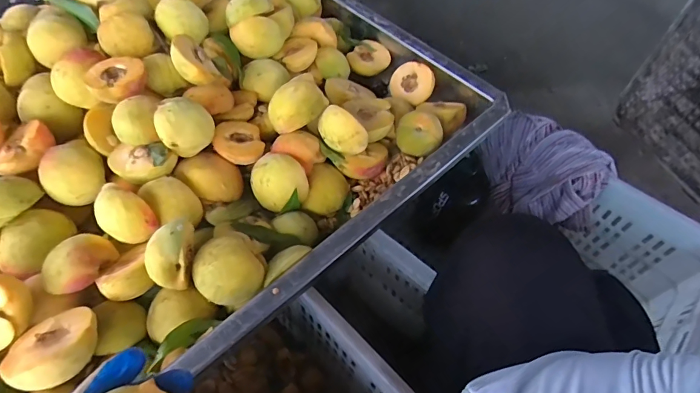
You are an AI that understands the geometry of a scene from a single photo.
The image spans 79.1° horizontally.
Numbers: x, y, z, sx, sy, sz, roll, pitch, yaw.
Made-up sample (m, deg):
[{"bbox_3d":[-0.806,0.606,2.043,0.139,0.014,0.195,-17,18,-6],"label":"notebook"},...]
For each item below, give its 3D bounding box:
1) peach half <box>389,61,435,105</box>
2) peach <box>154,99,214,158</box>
[{"bbox_3d":[0.086,-0.151,0.573,0.055,0.030,0.059,-1,87,22],"label":"peach half"},{"bbox_3d":[-0.167,-0.073,0.429,0.054,0.045,0.049,-18,58,-15],"label":"peach"}]

